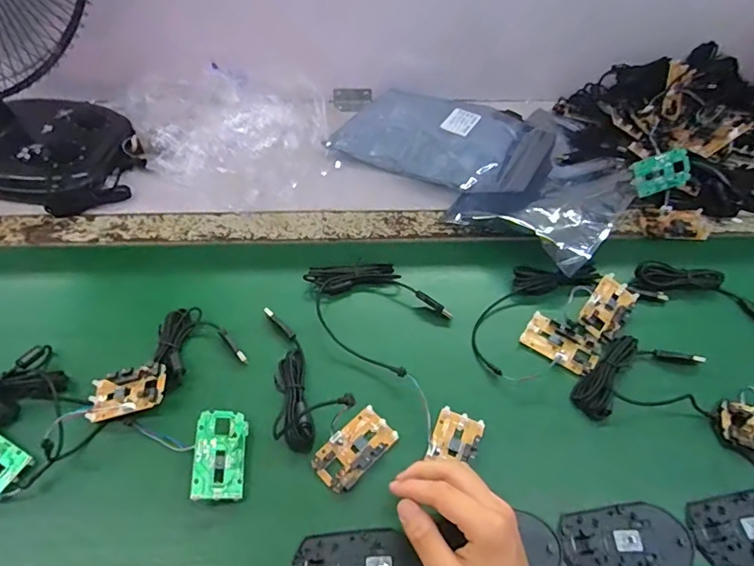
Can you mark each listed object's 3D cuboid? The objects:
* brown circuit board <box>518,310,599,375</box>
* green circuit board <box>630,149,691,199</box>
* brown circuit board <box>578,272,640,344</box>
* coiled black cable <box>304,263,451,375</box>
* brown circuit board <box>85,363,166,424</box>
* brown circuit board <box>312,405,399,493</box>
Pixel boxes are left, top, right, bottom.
[{"bbox_3d":[0.197,0.065,0.531,0.077,0.007,0.042,30,58,20],"label":"brown circuit board"},{"bbox_3d":[0.359,-0.138,0.625,0.078,0.009,0.046,-18,99,-11],"label":"green circuit board"},{"bbox_3d":[0.257,0.026,0.549,0.043,0.010,0.082,33,59,21],"label":"brown circuit board"},{"bbox_3d":[-0.008,0.025,0.550,0.154,0.023,0.112,32,59,21],"label":"coiled black cable"},{"bbox_3d":[-0.246,0.107,0.485,0.076,0.014,0.044,-13,60,9],"label":"brown circuit board"},{"bbox_3d":[-0.021,0.155,0.464,0.044,0.012,0.077,38,61,24],"label":"brown circuit board"}]

